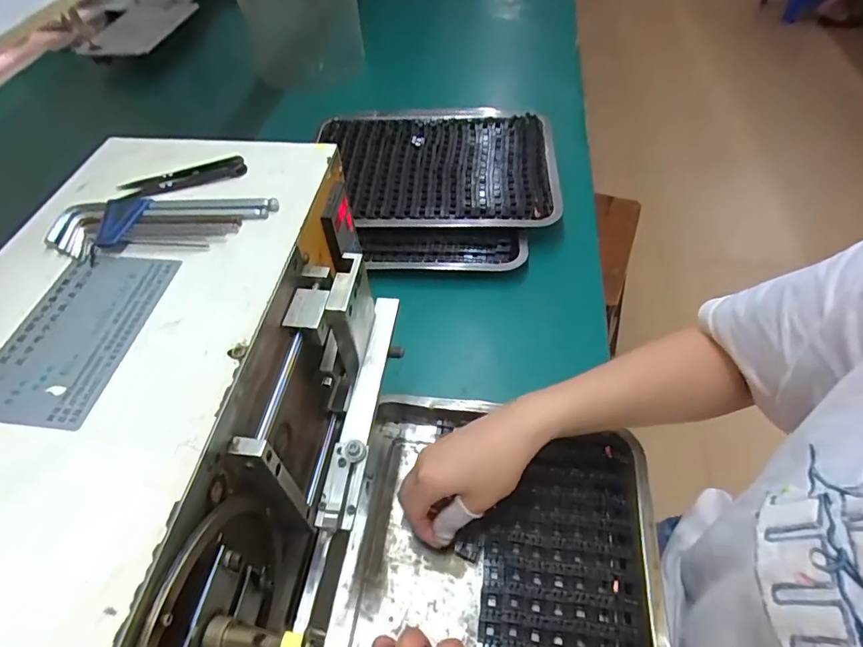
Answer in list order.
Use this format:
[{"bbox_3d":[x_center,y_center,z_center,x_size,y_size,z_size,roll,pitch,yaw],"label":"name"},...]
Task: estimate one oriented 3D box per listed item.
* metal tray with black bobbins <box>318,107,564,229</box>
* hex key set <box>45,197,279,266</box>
[{"bbox_3d":[0.005,-0.247,0.786,0.363,0.032,0.306,2,51,5],"label":"metal tray with black bobbins"},{"bbox_3d":[-0.197,-0.073,0.370,0.156,0.012,0.055,-3,51,1],"label":"hex key set"}]

